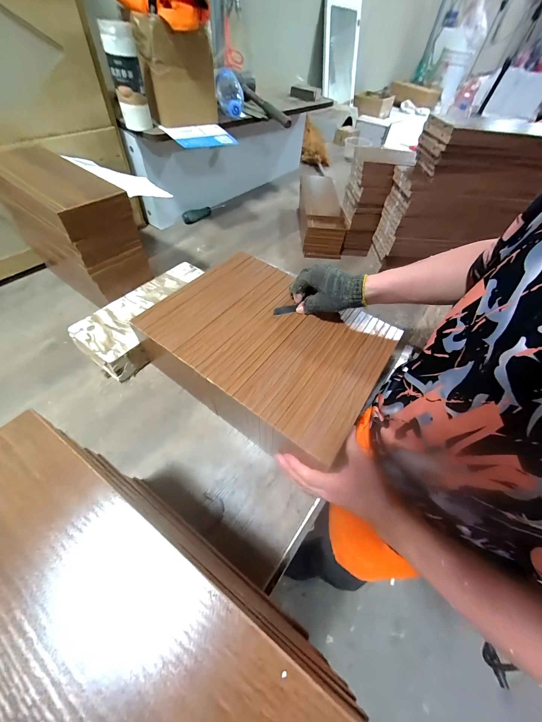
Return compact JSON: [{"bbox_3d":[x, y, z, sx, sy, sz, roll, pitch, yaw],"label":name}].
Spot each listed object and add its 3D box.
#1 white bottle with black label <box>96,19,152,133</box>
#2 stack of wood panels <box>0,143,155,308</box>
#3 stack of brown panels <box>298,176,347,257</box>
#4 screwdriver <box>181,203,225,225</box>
[{"bbox_3d":[-0.302,-0.595,0.542,0.058,0.150,0.064,-13,56,-14],"label":"white bottle with black label"},{"bbox_3d":[-0.392,-0.266,0.516,0.278,0.188,0.119,33,57,18],"label":"stack of wood panels"},{"bbox_3d":[0.160,-0.491,0.850,0.130,0.090,0.353,5,53,-2],"label":"stack of brown panels"},{"bbox_3d":[-0.223,-0.510,0.866,0.029,0.029,0.179,33,57,18],"label":"screwdriver"}]

